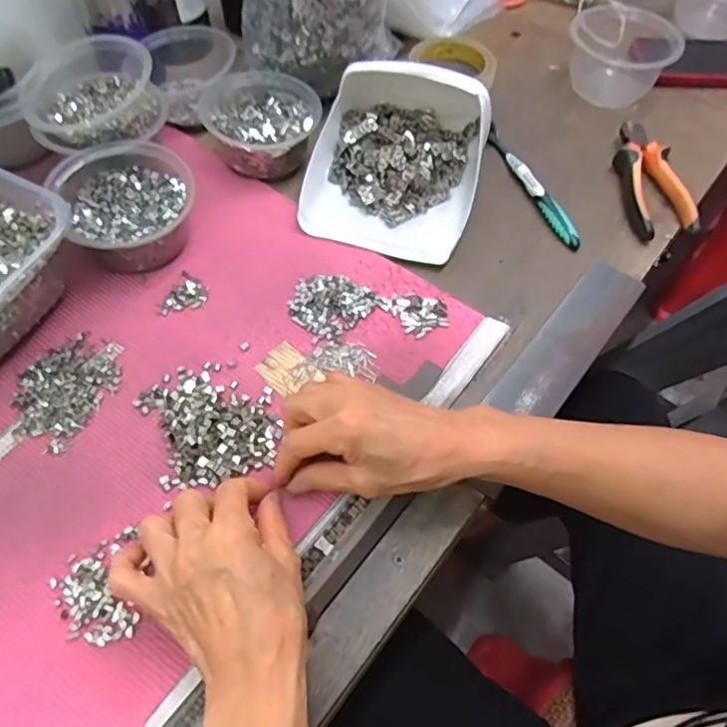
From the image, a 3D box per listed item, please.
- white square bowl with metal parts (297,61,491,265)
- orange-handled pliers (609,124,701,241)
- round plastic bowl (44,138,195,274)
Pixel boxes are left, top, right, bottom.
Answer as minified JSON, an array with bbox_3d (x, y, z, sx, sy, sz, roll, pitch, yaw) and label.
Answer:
[{"bbox_3d":[0.030,-0.197,0.532,0.156,0.083,0.178,15,60,8],"label":"white square bowl with metal parts"},{"bbox_3d":[0.280,-0.184,0.572,0.054,0.030,0.148,-5,58,-4],"label":"orange-handled pliers"},{"bbox_3d":[-0.199,-0.134,0.495,0.103,0.062,0.106,0,58,-1],"label":"round plastic bowl"}]

